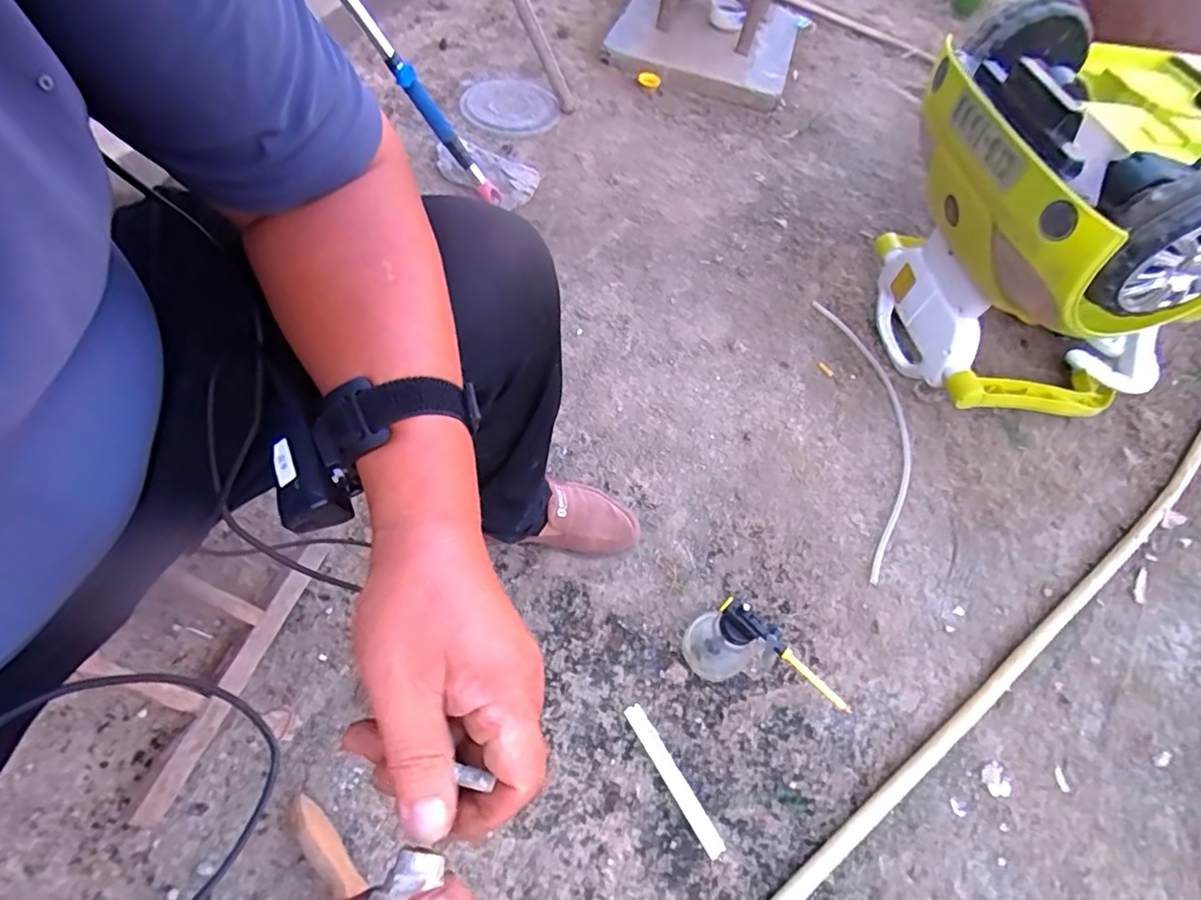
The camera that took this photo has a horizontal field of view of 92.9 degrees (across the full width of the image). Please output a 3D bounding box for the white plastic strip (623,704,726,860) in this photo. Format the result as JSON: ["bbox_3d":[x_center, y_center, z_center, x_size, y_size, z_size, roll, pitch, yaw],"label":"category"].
[{"bbox_3d":[0.085,0.384,0.671,0.022,0.005,0.176,-28,64,-19],"label":"white plastic strip"}]

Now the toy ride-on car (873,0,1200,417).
[{"bbox_3d":[0.737,-0.299,0.825,0.522,0.494,0.435,-1,59,-8],"label":"toy ride-on car"}]

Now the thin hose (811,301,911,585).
[{"bbox_3d":[0.463,-0.036,0.971,0.120,0.011,0.574,0,65,-1],"label":"thin hose"}]

